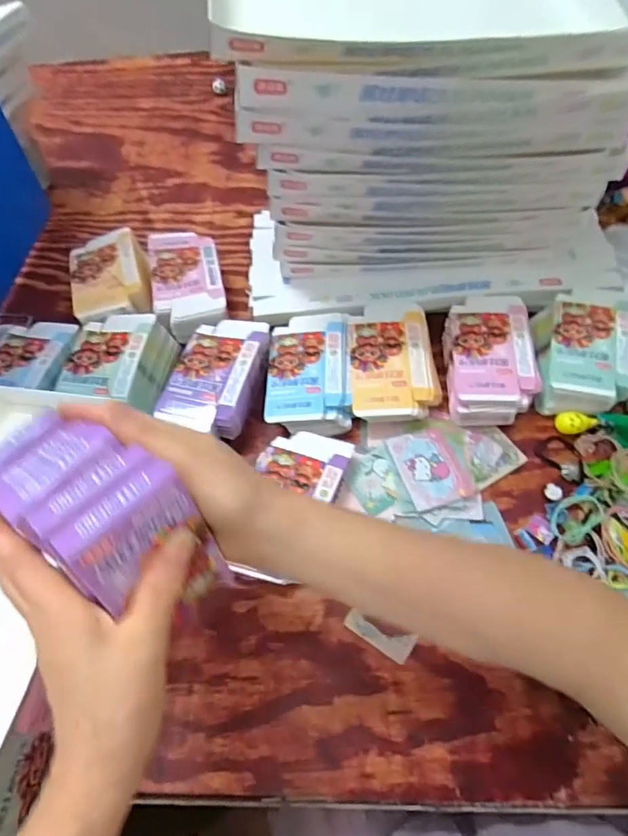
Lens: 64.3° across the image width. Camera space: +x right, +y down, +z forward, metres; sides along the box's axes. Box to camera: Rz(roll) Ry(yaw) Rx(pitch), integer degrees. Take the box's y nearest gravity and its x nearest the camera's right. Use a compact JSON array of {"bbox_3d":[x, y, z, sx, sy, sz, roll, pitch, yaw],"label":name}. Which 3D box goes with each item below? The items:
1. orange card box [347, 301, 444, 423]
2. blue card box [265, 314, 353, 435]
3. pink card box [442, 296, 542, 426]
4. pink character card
[{"bbox_3d":[0.092,-0.063,0.575,0.101,0.037,0.150,-2,60,3],"label":"orange card box"},{"bbox_3d":[-0.005,-0.052,0.579,0.092,0.040,0.152,-2,60,3],"label":"blue card box"},{"bbox_3d":[0.198,-0.070,0.569,0.093,0.036,0.156,0,60,4],"label":"pink card box"},{"bbox_3d":[0.123,0.051,0.528,0.066,0.007,0.086,-17,55,-7],"label":"pink character card"}]

